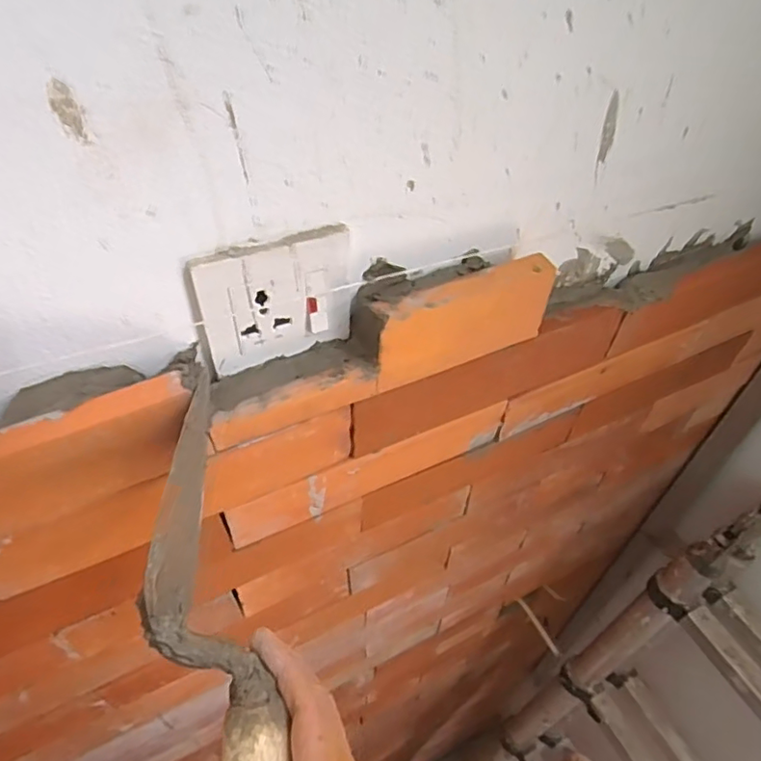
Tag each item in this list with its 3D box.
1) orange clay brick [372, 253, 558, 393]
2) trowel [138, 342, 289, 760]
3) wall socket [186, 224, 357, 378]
[{"bbox_3d":[0.053,-0.038,0.371,0.124,0.061,0.017,-19,51,-18],"label":"orange clay brick"},{"bbox_3d":[-0.073,0.118,0.249,0.044,0.053,0.275,-12,67,-13],"label":"trowel"},{"bbox_3d":[-0.057,-0.043,0.322,0.088,0.078,0.007,-18,51,-17],"label":"wall socket"}]

